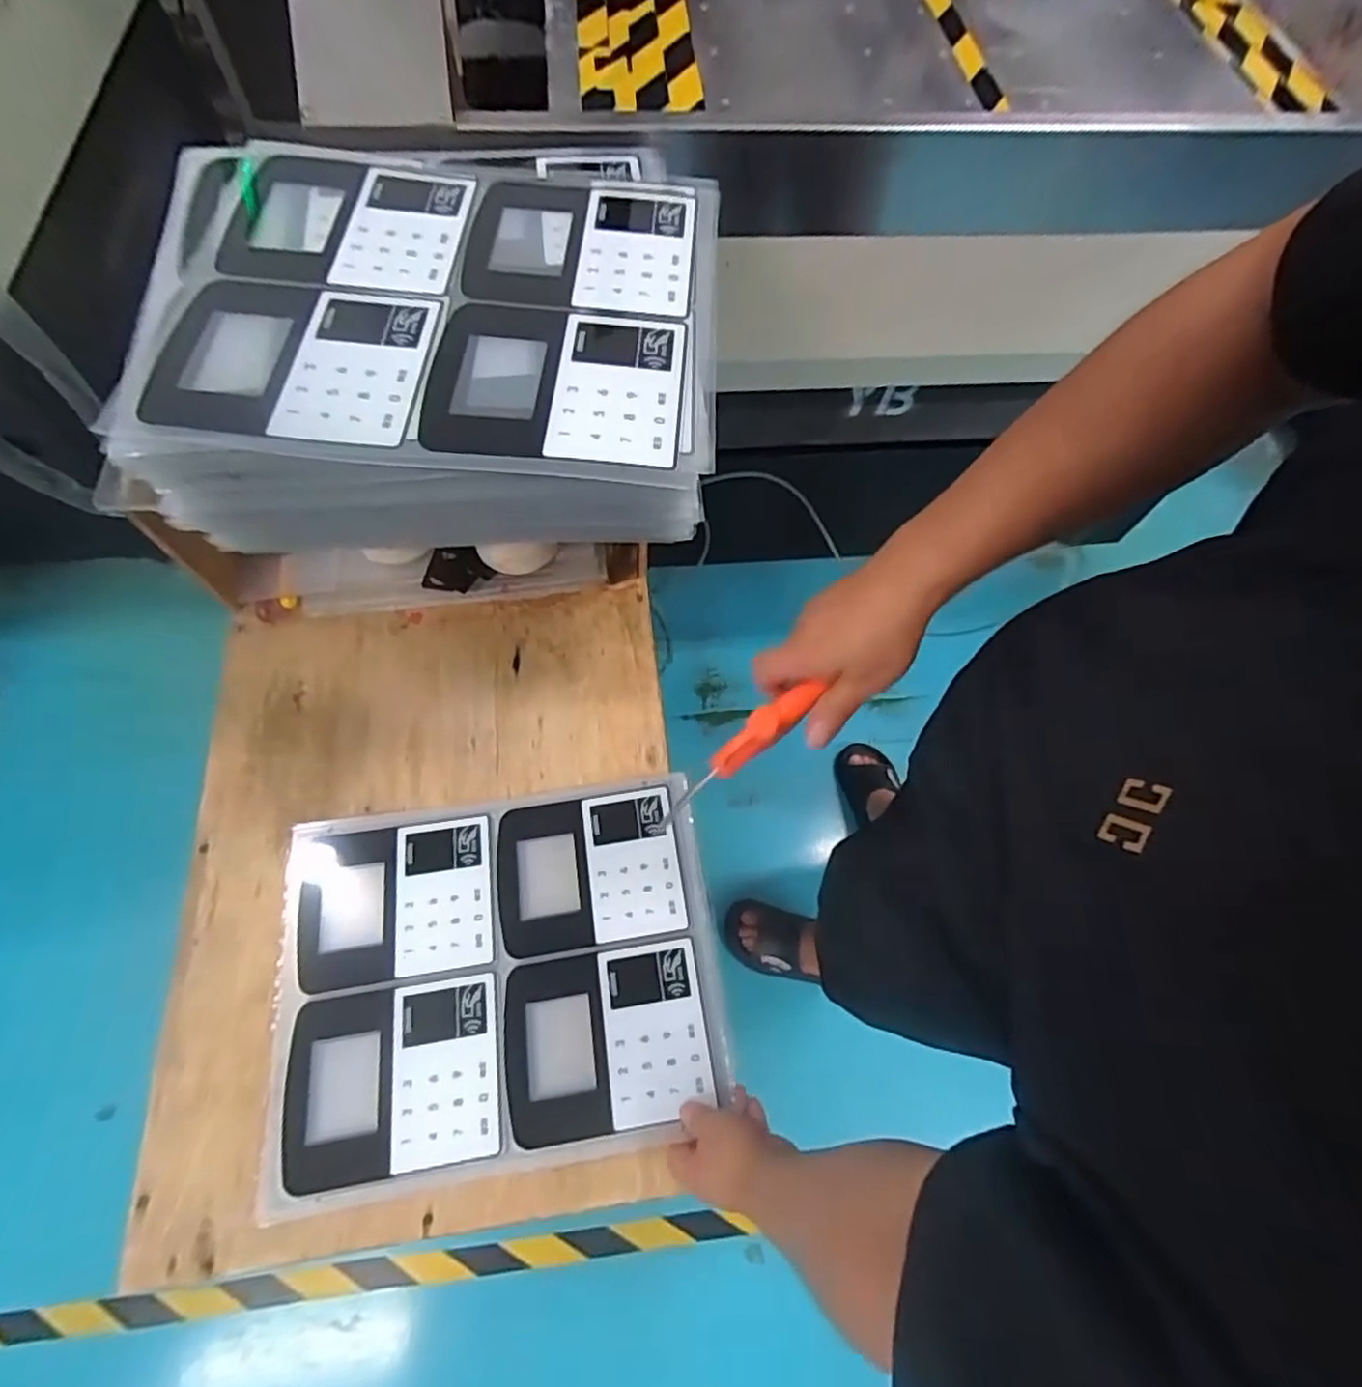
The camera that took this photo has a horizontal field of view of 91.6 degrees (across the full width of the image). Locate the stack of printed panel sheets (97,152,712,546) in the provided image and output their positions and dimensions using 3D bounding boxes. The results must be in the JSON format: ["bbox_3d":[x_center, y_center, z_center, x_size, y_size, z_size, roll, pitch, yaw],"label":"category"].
[{"bbox_3d":[-0.201,-0.292,0.585,0.425,0.142,0.354,-1,66,-4],"label":"stack of printed panel sheets"}]

